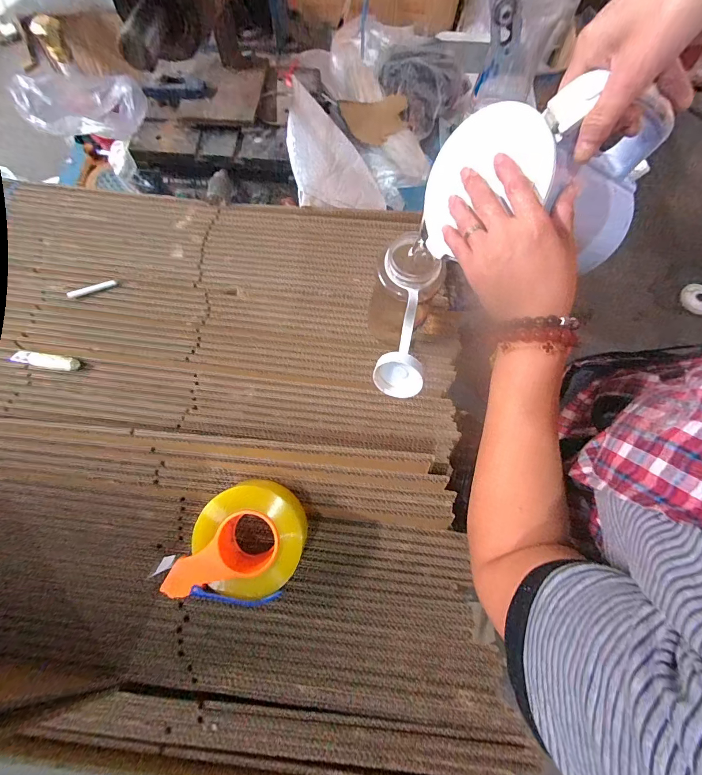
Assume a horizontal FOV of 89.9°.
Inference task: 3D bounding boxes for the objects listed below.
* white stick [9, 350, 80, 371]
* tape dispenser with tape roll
[{"bbox_3d":[-0.509,-0.045,0.589,0.116,0.012,0.022,9,72,2],"label":"white stick"},{"bbox_3d":[-0.135,0.205,0.462,0.141,0.081,0.151,16,73,4],"label":"tape dispenser with tape roll"}]

